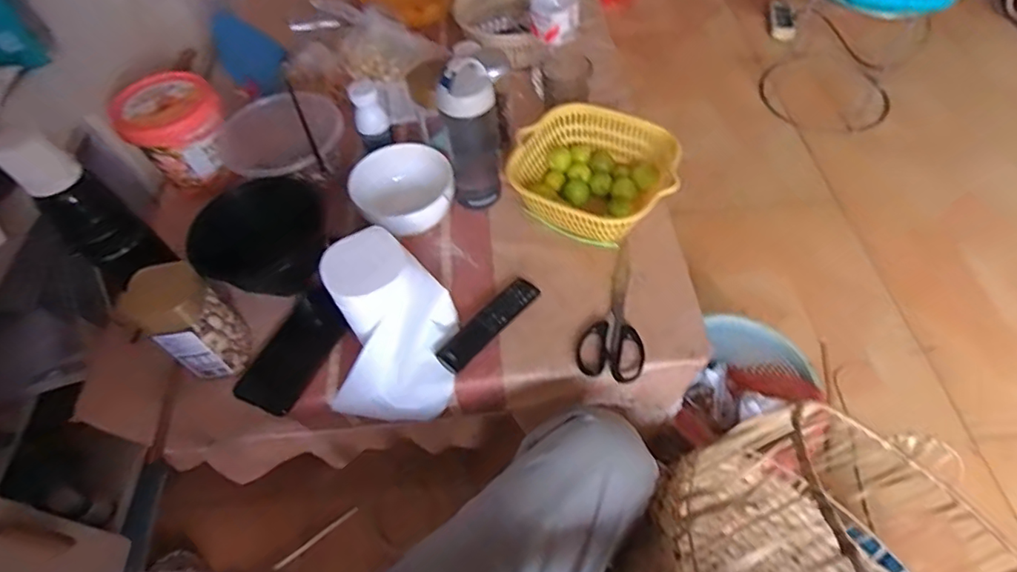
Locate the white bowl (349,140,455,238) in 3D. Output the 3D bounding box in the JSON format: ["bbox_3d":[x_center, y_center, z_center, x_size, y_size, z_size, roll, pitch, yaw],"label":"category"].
[{"bbox_3d":[-0.135,-0.125,0.750,0.132,0.067,0.136,-2,55,3],"label":"white bowl"}]

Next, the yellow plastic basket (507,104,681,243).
[{"bbox_3d":[0.116,-0.149,0.741,0.202,0.079,0.189,20,60,17],"label":"yellow plastic basket"}]

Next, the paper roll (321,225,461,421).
[{"bbox_3d":[-0.132,0.044,0.611,0.121,0.161,0.141,0,56,5],"label":"paper roll"}]

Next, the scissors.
[{"bbox_3d":[0.134,0.025,0.665,0.074,0.008,0.191,10,57,11],"label":"scissors"}]

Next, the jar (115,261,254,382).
[{"bbox_3d":[-0.345,0.042,0.598,0.070,0.138,0.080,35,65,24],"label":"jar"}]

